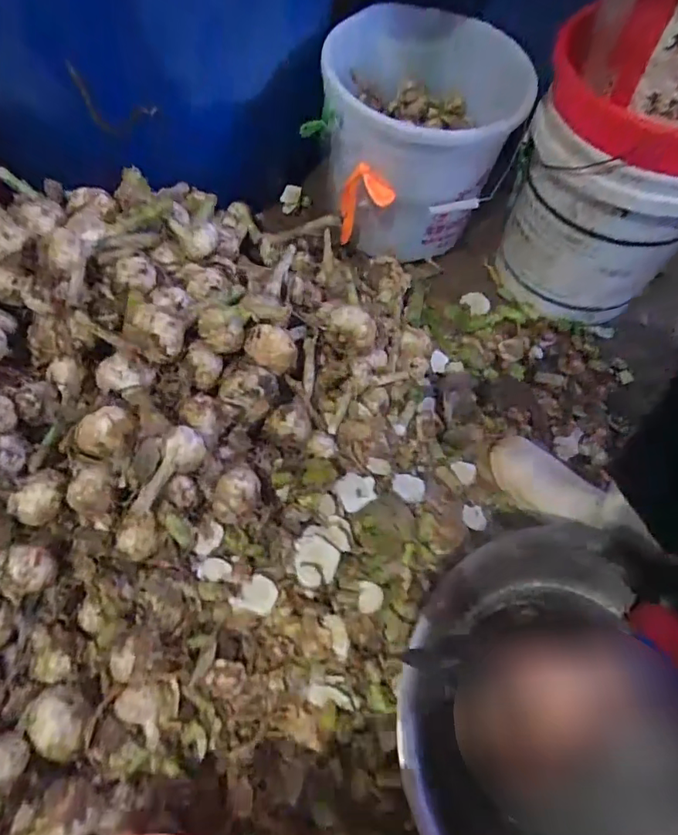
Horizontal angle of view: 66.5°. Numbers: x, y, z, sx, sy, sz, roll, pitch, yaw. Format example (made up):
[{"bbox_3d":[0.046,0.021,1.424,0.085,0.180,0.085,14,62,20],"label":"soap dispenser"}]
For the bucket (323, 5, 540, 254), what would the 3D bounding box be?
[{"bbox_3d":[0.108,-0.398,0.739,0.248,0.220,0.283,0,63,-4],"label":"bucket"}]

